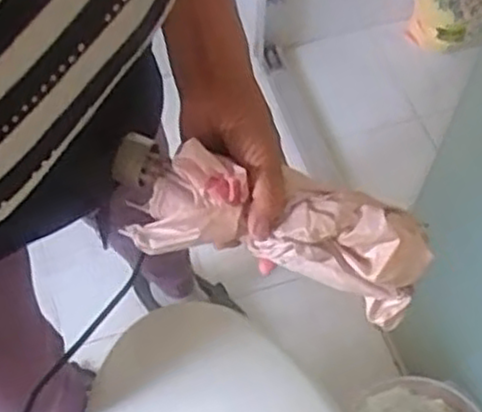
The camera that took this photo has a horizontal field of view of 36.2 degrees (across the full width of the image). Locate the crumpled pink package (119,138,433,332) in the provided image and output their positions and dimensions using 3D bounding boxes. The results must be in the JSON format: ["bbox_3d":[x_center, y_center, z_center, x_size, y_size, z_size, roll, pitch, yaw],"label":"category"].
[{"bbox_3d":[0.027,0.020,0.547,0.210,0.085,0.065,13,59,6],"label":"crumpled pink package"}]

